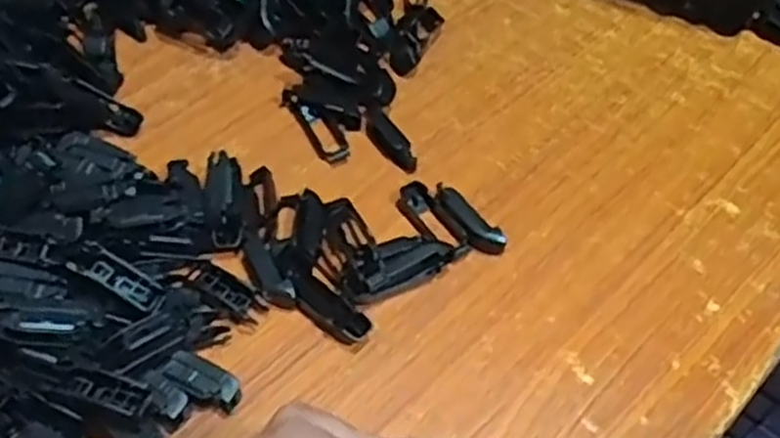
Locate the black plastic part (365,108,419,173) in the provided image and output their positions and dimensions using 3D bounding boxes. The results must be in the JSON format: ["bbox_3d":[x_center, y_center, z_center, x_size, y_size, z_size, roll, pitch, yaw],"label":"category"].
[{"bbox_3d":[0.000,-0.053,0.503,0.013,0.018,0.052,-32,61,-25],"label":"black plastic part"}]

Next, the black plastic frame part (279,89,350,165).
[{"bbox_3d":[-0.048,-0.062,0.512,0.020,0.012,0.065,-28,59,-23],"label":"black plastic frame part"}]

